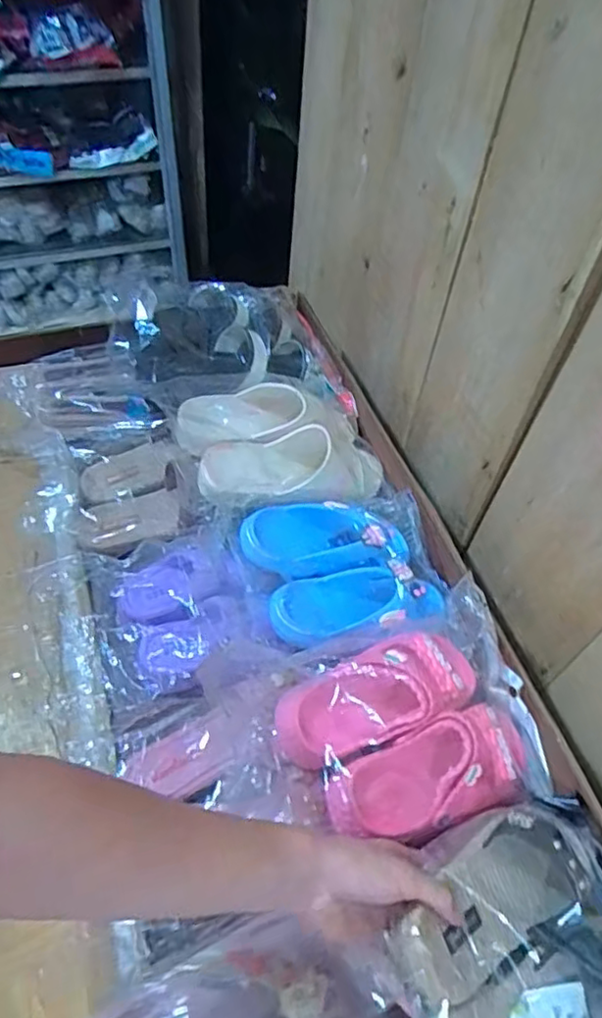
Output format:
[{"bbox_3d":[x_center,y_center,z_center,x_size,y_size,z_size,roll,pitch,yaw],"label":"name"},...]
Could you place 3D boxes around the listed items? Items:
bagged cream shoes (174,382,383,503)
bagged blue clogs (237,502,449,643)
[{"bbox_3d":[-0.019,-0.073,0.810,0.250,0.085,0.178,-11,54,-13],"label":"bagged cream shoes"},{"bbox_3d":[0.044,0.074,0.717,0.190,0.070,0.177,3,52,-3],"label":"bagged blue clogs"}]

